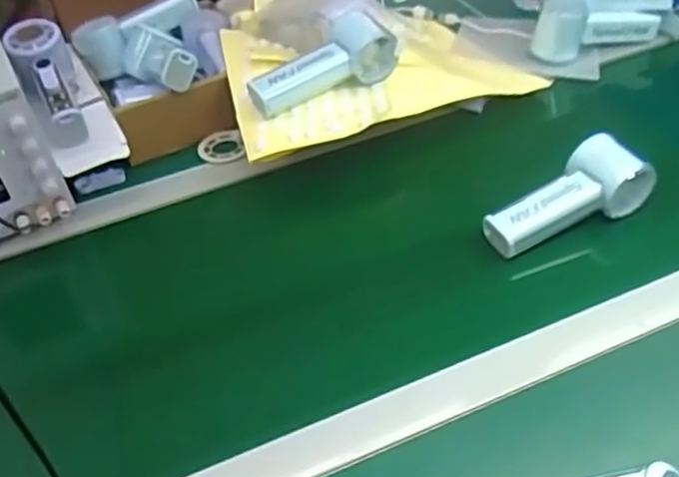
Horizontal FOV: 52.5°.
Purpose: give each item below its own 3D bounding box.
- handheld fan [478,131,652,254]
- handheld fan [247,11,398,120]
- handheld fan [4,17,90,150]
[{"bbox_3d":[0.197,-0.036,0.600,0.144,0.041,0.060,-26,45,-18],"label":"handheld fan"},{"bbox_3d":[-0.019,-0.172,0.687,0.151,0.048,0.057,-24,45,-17],"label":"handheld fan"},{"bbox_3d":[-0.294,-0.159,0.697,0.052,0.053,0.160,-20,66,-13],"label":"handheld fan"}]

